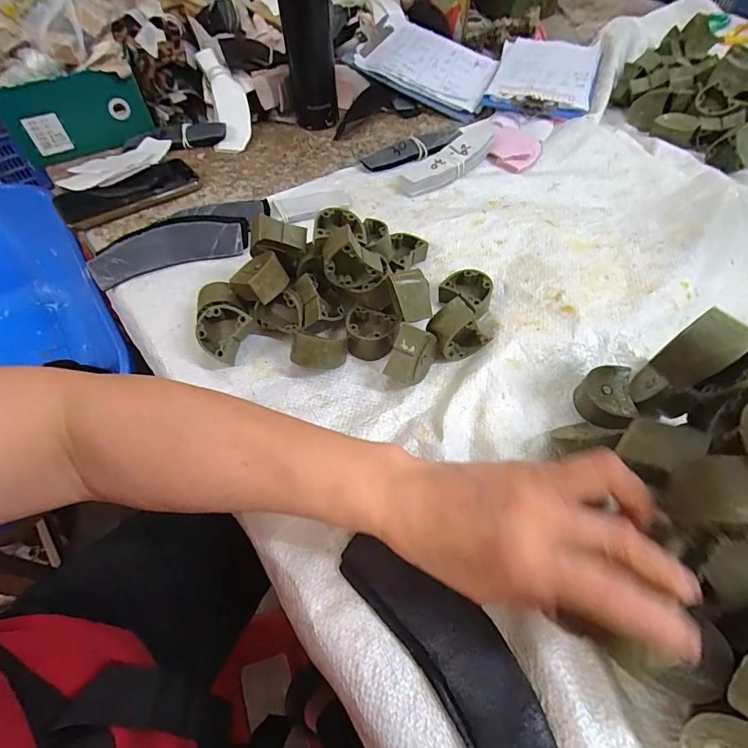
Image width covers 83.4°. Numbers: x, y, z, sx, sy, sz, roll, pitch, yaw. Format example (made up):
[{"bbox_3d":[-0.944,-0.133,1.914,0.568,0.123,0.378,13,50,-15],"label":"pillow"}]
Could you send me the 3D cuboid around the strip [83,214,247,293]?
[{"bbox_3d":[-0.214,-0.134,0.442,0.157,0.015,0.051,-18,92,-11],"label":"strip"}]

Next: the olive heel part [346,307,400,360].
[{"bbox_3d":[-0.001,-0.037,0.374,0.045,0.027,0.037,2,55,3],"label":"olive heel part"}]

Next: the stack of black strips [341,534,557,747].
[{"bbox_3d":[0.040,0.154,0.245,0.050,0.014,0.142,-32,60,-19],"label":"stack of black strips"}]

